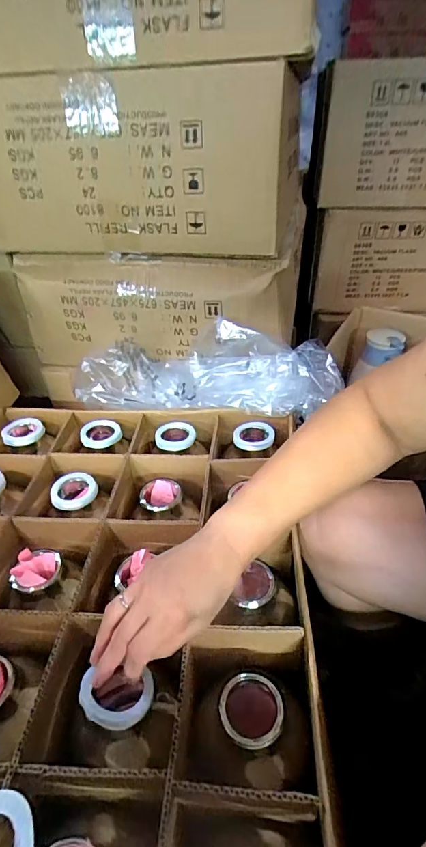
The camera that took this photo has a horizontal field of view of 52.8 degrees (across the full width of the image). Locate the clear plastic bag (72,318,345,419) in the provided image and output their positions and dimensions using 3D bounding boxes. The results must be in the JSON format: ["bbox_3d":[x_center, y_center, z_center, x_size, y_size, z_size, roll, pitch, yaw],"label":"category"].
[{"bbox_3d":[-0.008,-0.085,0.676,0.416,0.130,0.144,4,38,7],"label":"clear plastic bag"}]

